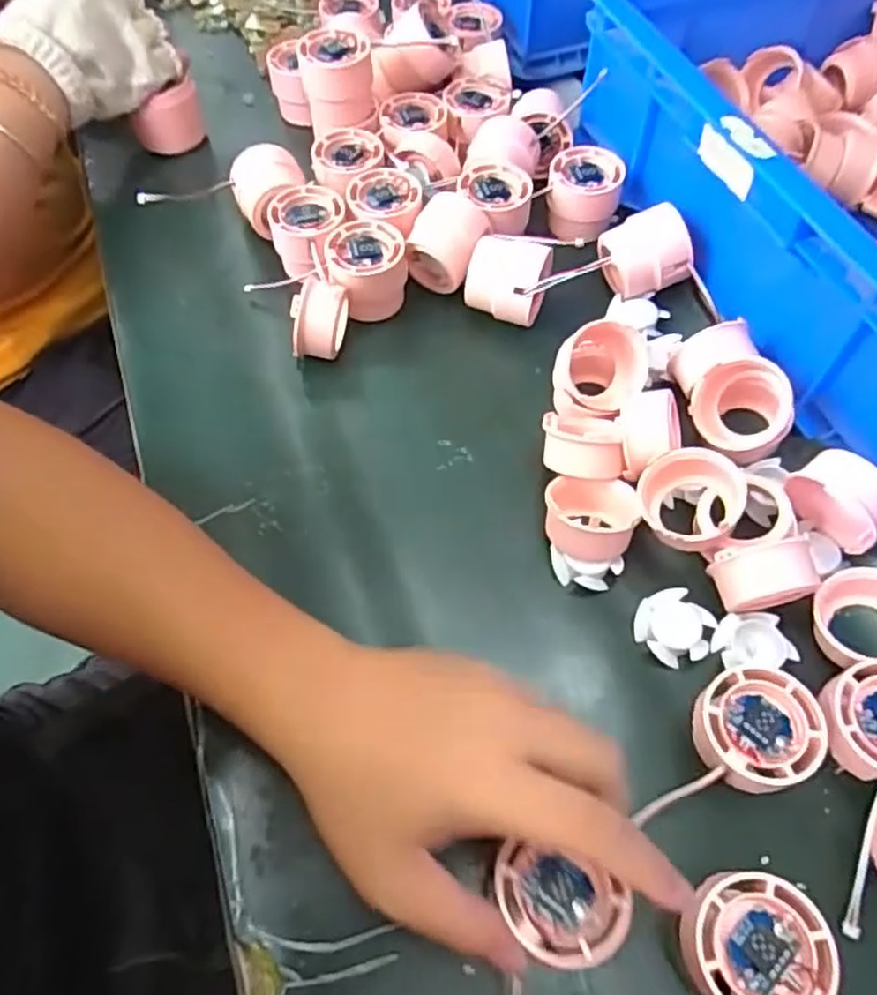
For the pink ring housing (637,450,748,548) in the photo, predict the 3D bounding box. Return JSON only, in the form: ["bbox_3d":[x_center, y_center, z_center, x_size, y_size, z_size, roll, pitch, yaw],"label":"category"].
[{"bbox_3d":[0.136,0.004,0.380,0.050,0.031,0.051,6,61,4],"label":"pink ring housing"}]

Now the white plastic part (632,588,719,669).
[{"bbox_3d":[0.128,0.070,0.376,0.037,0.006,0.040,-1,63,3],"label":"white plastic part"}]

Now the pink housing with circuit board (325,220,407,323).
[{"bbox_3d":[-0.048,-0.160,0.487,0.052,0.041,0.052,0,61,1],"label":"pink housing with circuit board"}]

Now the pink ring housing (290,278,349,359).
[{"bbox_3d":[-0.076,-0.117,0.467,0.027,0.054,0.045,22,63,13],"label":"pink ring housing"}]

